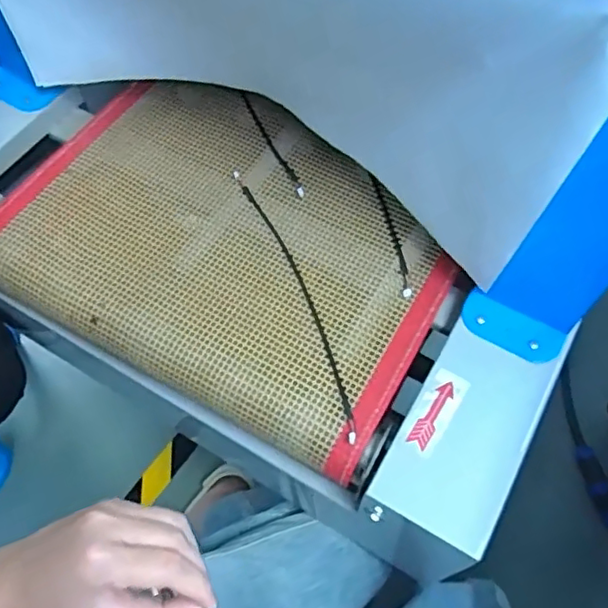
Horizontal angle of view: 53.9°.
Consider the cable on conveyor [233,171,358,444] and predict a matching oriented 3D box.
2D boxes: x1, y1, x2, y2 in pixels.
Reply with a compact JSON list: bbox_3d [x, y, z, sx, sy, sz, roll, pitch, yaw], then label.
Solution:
[{"bbox_3d":[-0.006,-0.011,0.510,0.021,0.015,0.279,-19,61,-10],"label":"cable on conveyor"}]

